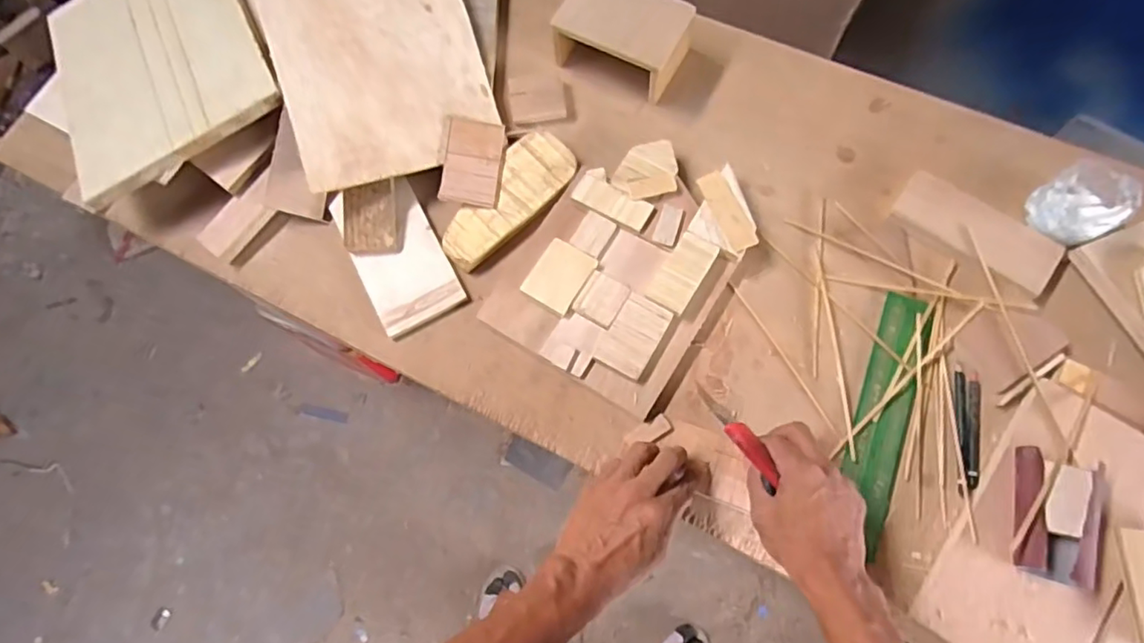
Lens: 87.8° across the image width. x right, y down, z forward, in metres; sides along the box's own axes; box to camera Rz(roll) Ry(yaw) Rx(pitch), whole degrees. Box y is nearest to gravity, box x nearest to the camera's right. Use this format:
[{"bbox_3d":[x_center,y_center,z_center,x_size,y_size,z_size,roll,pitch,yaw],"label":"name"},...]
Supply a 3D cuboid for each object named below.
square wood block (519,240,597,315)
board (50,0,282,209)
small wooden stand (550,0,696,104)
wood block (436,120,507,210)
[{"bbox_3d":[-0.013,-0.046,0.583,0.052,0.011,0.063,31,75,13],"label":"square wood block"},{"bbox_3d":[-0.466,-0.303,0.665,0.232,0.019,0.319,-28,68,3],"label":"board"},{"bbox_3d":[0.057,-0.321,0.659,0.132,0.064,0.099,26,74,11],"label":"small wooden stand"},{"bbox_3d":[-0.105,-0.169,0.627,0.056,0.020,0.093,4,71,5],"label":"wood block"}]

